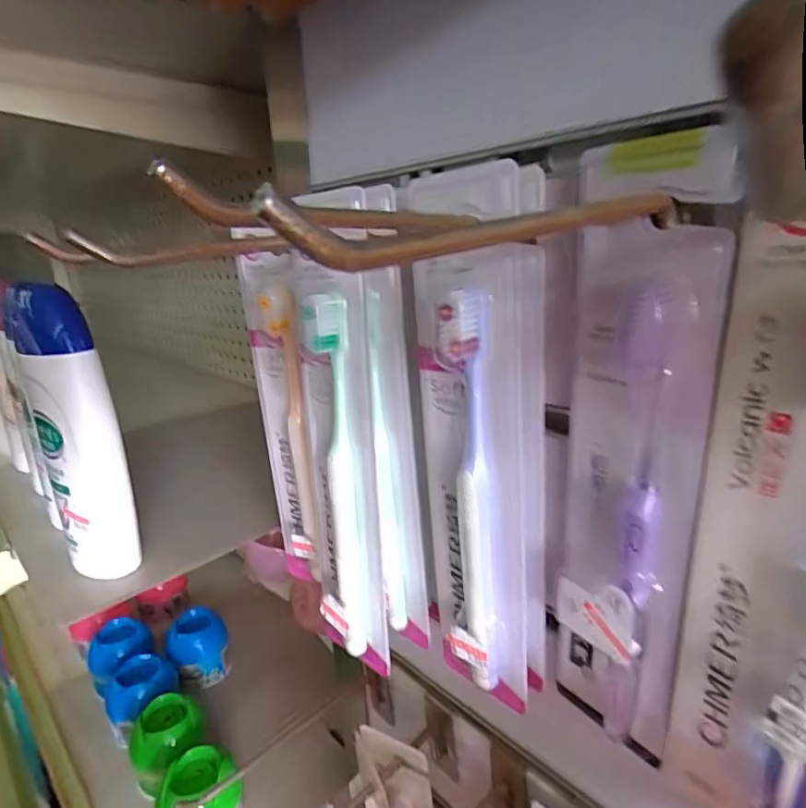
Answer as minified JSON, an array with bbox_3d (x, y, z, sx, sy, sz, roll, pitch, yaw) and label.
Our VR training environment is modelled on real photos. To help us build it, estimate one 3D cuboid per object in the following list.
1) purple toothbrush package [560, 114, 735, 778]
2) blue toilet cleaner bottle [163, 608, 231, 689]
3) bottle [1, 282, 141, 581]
[{"bbox_3d":[0.079,0.030,0.195,0.020,0.231,0.054,-15,20,-34],"label":"purple toothbrush package"},{"bbox_3d":[-0.230,0.276,0.597,0.061,0.066,0.050,-13,19,-25],"label":"blue toilet cleaner bottle"},{"bbox_3d":[-0.195,0.019,0.314,0.040,0.170,0.049,-17,21,-34],"label":"bottle"}]

